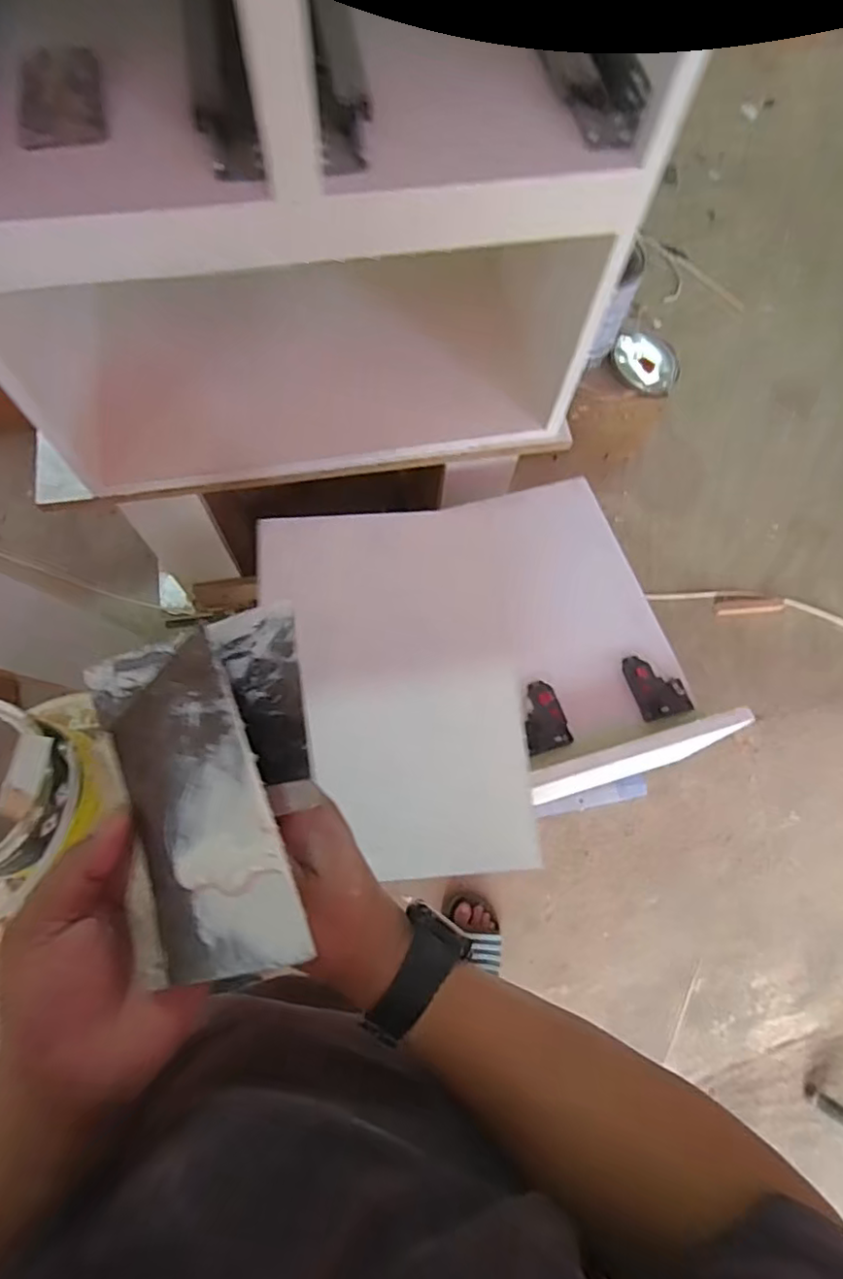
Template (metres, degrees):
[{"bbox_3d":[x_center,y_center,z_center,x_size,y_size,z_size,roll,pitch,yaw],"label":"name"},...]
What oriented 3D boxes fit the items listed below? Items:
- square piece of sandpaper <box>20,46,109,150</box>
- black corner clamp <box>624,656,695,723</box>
[{"bbox_3d":[-0.303,-0.458,0.517,0.064,0.006,0.103,-9,81,-16],"label":"square piece of sandpaper"},{"bbox_3d":[0.309,0.056,0.797,0.069,0.039,0.088,-15,71,-6],"label":"black corner clamp"}]

